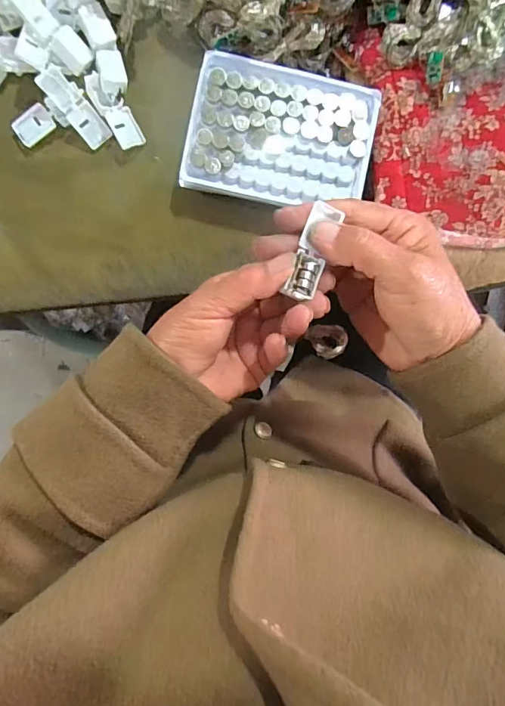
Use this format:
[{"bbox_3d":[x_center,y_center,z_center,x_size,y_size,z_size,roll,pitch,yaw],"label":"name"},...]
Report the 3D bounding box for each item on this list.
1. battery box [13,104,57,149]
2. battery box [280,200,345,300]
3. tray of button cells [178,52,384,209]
[{"bbox_3d":[-0.157,-0.164,0.310,0.028,0.004,0.020,-38,94,-1],"label":"battery box"},{"bbox_3d":[0.035,-0.057,0.247,0.018,0.007,0.051,14,93,-5],"label":"battery box"},{"bbox_3d":[0.021,-0.155,0.309,0.127,0.010,0.092,10,98,-5],"label":"tray of button cells"}]

